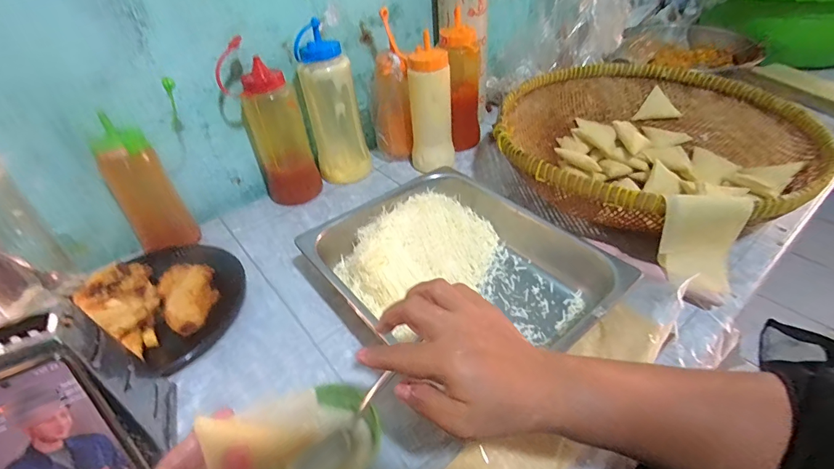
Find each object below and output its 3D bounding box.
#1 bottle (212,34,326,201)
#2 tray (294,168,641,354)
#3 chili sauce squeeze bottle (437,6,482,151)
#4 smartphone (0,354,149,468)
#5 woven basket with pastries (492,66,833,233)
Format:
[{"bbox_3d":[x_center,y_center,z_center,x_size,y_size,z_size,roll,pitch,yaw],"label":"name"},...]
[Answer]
[{"bbox_3d":[-0.223,-0.157,0.645,0.101,0.224,0.070,-24,44,-21],"label":"bottle"},{"bbox_3d":[0.041,0.037,0.509,0.269,0.062,0.317,-30,46,-27],"label":"tray"},{"bbox_3d":[0.071,-0.261,0.739,0.075,0.211,0.074,-26,45,-23],"label":"chili sauce squeeze bottle"},{"bbox_3d":[-0.264,0.168,0.307,0.077,0.159,0.005,-25,23,-19],"label":"smartphone"},{"bbox_3d":[0.349,-0.140,0.640,0.426,0.094,0.430,5,41,12],"label":"woven basket with pastries"}]

